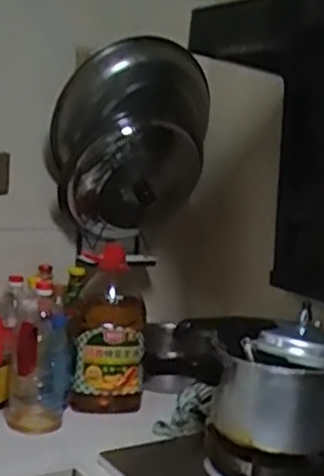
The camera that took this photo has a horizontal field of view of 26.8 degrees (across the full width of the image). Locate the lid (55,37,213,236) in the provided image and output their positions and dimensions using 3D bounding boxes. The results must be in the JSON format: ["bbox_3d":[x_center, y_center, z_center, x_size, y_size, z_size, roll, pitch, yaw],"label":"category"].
[{"bbox_3d":[-0.063,-0.223,1.549,0.380,0.439,0.083,1,17,-40],"label":"lid"}]

